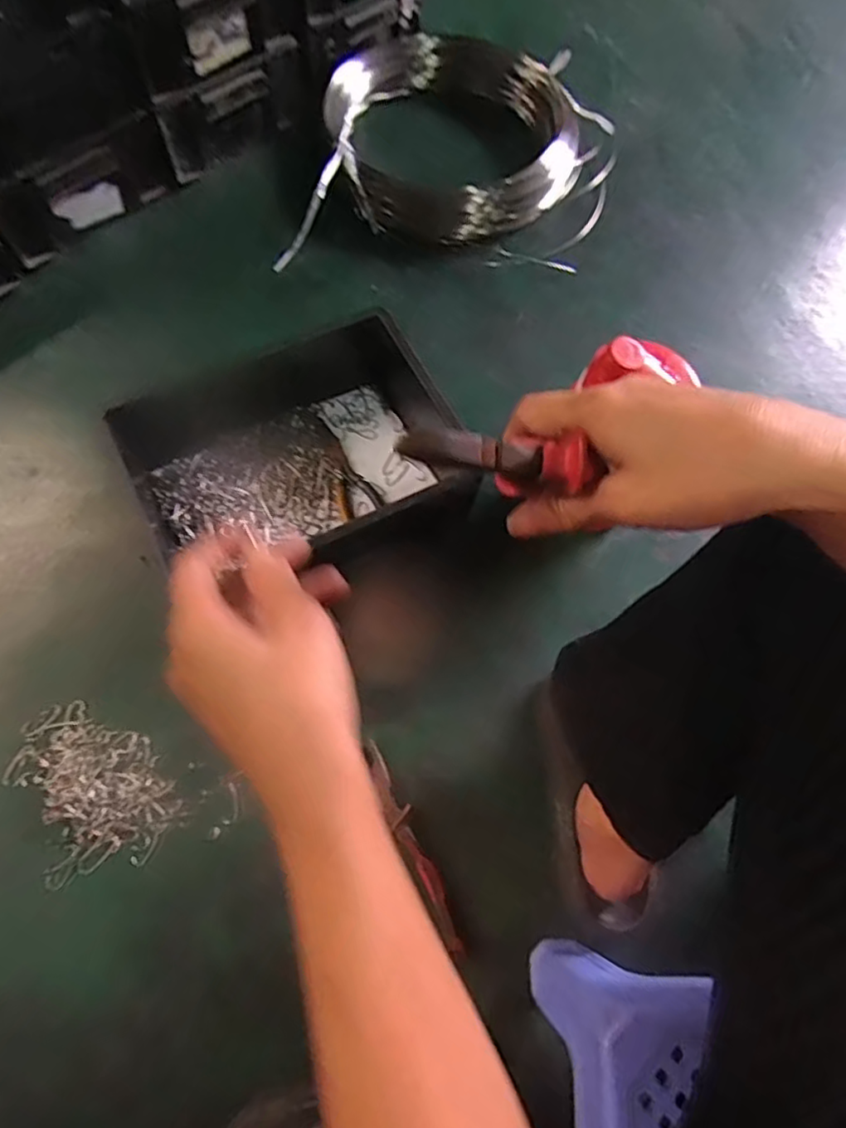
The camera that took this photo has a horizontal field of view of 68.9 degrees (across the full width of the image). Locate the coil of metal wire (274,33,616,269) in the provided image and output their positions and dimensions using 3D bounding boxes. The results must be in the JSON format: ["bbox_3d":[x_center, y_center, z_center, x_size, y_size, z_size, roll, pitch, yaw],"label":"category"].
[{"bbox_3d":[0.053,-0.620,0.921,0.421,0.078,0.439,1,67,-2],"label":"coil of metal wire"}]

